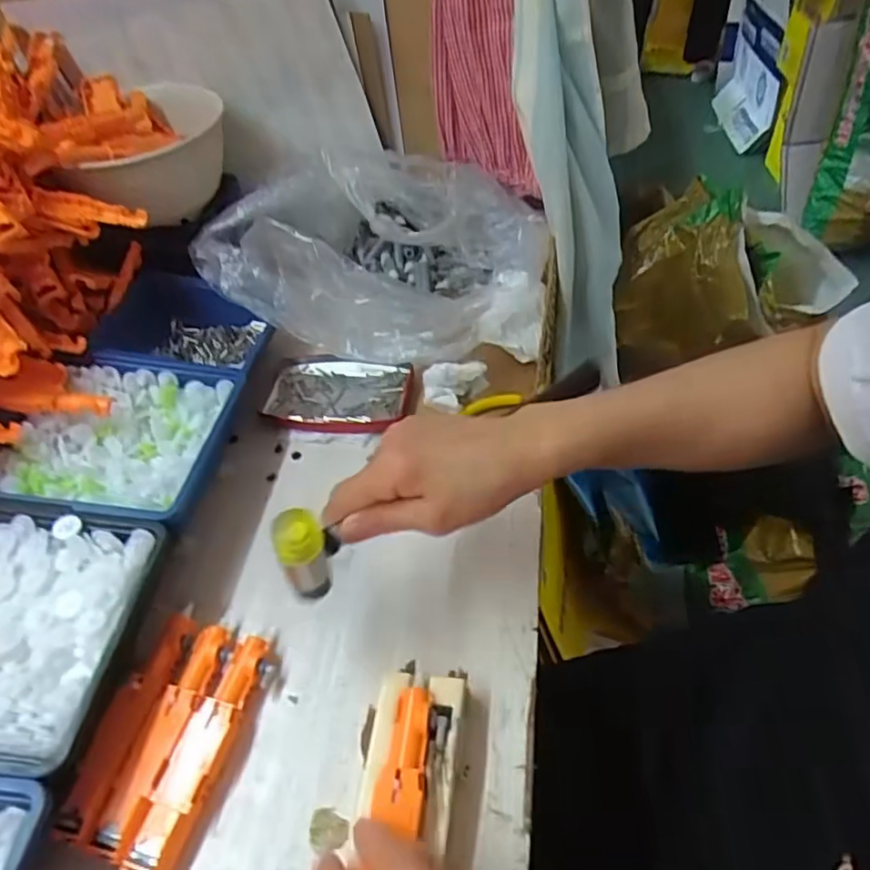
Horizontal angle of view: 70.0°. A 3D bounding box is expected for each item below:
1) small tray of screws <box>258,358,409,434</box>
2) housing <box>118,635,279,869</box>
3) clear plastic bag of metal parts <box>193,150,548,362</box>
[{"bbox_3d":[-0.083,-0.034,0.522,0.121,0.013,0.080,3,47,9],"label":"small tray of screws"},{"bbox_3d":[-0.123,0.170,0.339,0.028,0.020,0.120,11,49,16],"label":"housing"},{"bbox_3d":[-0.058,-0.156,0.554,0.302,0.115,0.209,-1,47,6],"label":"clear plastic bag of metal parts"}]

